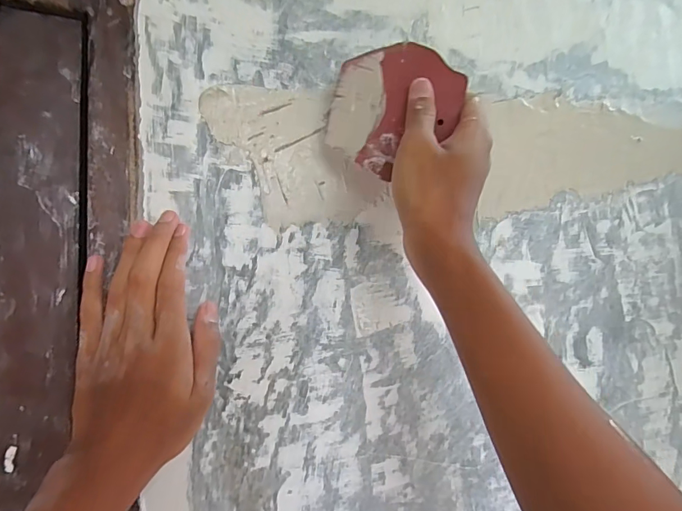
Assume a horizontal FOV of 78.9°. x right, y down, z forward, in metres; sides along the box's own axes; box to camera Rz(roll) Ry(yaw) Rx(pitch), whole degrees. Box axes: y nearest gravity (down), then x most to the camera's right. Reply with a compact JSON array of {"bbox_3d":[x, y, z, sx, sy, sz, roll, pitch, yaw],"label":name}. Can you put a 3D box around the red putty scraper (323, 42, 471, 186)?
[{"bbox_3d":[0.039,-0.109,0.308,0.097,0.090,0.004,0,-1,10],"label":"red putty scraper"}]

